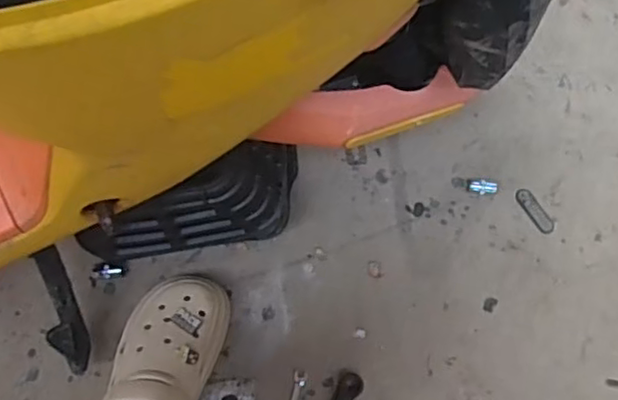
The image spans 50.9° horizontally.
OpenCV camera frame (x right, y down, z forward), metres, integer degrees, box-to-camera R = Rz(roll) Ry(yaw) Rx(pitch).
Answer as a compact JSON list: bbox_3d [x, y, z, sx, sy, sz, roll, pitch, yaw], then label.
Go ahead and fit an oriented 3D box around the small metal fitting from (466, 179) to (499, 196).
[{"bbox_3d":[0.245,-0.018,0.911,0.044,0.017,0.023,14,71,5],"label":"small metal fitting"}]

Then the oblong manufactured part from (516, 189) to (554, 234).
[{"bbox_3d":[0.319,0.016,0.916,0.024,0.004,0.071,-28,73,-10],"label":"oblong manufactured part"}]

